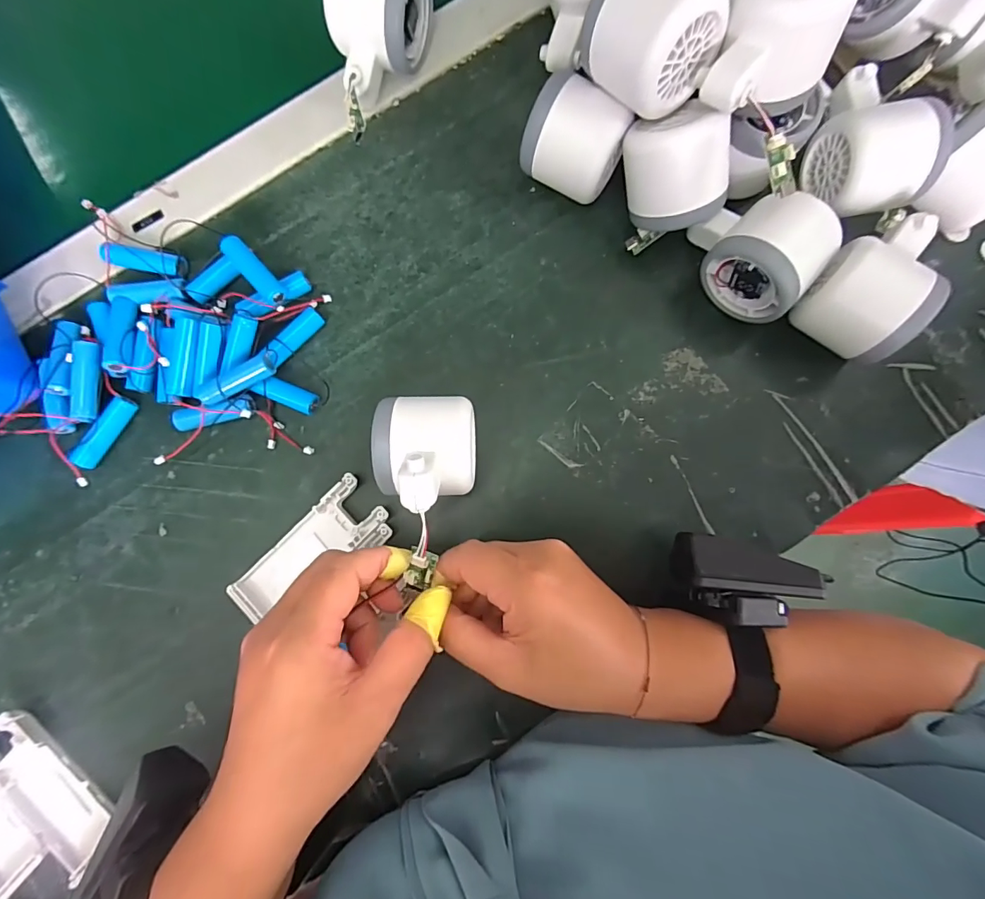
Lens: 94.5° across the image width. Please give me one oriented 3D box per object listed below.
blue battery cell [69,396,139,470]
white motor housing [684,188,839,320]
[{"bbox_3d":[-0.256,-0.011,0.301,0.011,0.014,0.051,31,86,3],"label":"blue battery cell"},{"bbox_3d":[0.163,-0.124,0.282,0.077,0.058,0.055,44,87,4],"label":"white motor housing"}]

